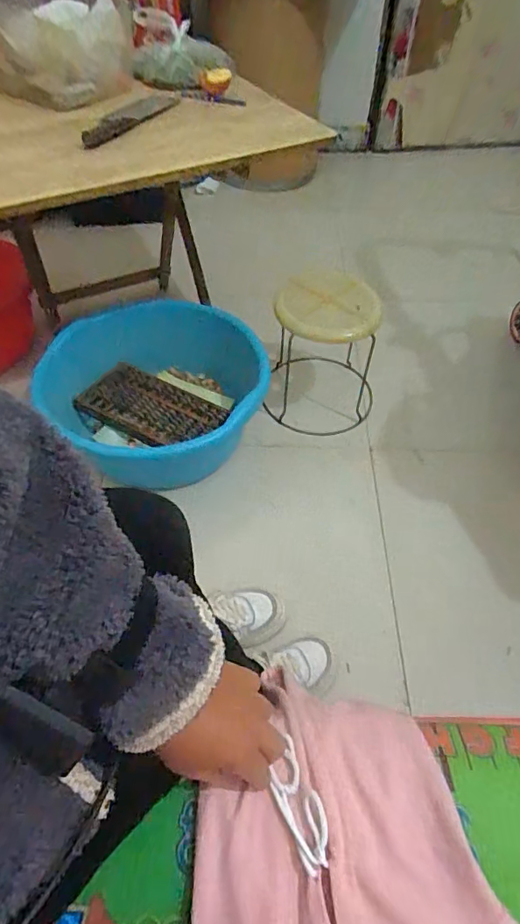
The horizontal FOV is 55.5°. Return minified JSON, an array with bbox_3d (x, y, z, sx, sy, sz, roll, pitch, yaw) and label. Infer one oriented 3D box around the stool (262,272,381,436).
[{"bbox_3d":[0.154,-0.282,1.191,0.233,0.287,0.273,6,50,4],"label":"stool"}]

